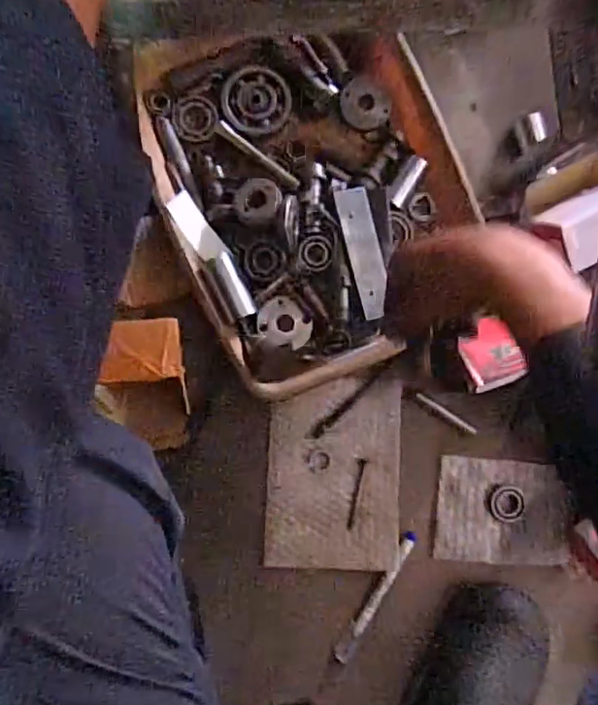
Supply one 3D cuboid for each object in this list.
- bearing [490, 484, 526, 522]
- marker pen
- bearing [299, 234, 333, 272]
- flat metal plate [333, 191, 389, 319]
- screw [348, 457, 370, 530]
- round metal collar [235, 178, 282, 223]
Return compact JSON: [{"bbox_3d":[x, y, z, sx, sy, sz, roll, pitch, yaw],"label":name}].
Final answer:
[{"bbox_3d":[0.212,0.154,0.590,0.033,0.007,0.036,-15,91,-5],"label":"bearing"},{"bbox_3d":[0.077,0.239,0.569,0.015,0.013,0.137,34,87,-4],"label":"marker pen"},{"bbox_3d":[0.016,-0.097,0.567,0.032,0.010,0.035,0,90,-5],"label":"bearing"},{"bbox_3d":[0.064,-0.095,0.554,0.035,0.005,0.123,-16,93,-22],"label":"flat metal plate"},{"bbox_3d":[0.056,0.140,0.576,0.012,0.004,0.071,16,88,-5],"label":"screw"},{"bbox_3d":[-0.037,-0.141,0.543,0.042,0.014,0.042,0,89,12],"label":"round metal collar"}]

